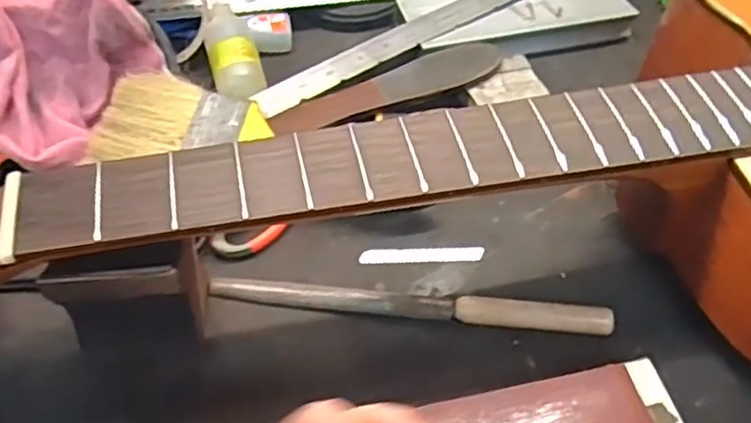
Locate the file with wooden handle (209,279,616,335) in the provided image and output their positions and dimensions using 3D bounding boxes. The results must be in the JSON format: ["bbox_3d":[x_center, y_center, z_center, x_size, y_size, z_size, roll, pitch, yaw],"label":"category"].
[{"bbox_3d":[0.021,0.056,0.408,0.238,0.015,0.015,6,51,0],"label":"file with wooden handle"}]

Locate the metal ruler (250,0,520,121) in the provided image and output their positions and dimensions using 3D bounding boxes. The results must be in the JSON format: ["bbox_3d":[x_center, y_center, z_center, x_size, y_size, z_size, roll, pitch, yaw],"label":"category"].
[{"bbox_3d":[0.038,-0.146,0.543,0.308,0.005,0.034,-31,54,-23],"label":"metal ruler"}]

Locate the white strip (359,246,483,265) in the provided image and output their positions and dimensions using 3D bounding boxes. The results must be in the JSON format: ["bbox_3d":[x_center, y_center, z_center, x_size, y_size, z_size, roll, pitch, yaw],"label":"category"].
[{"bbox_3d":[0.030,0.027,0.436,0.079,0.004,0.011,-2,51,-6],"label":"white strip"}]

